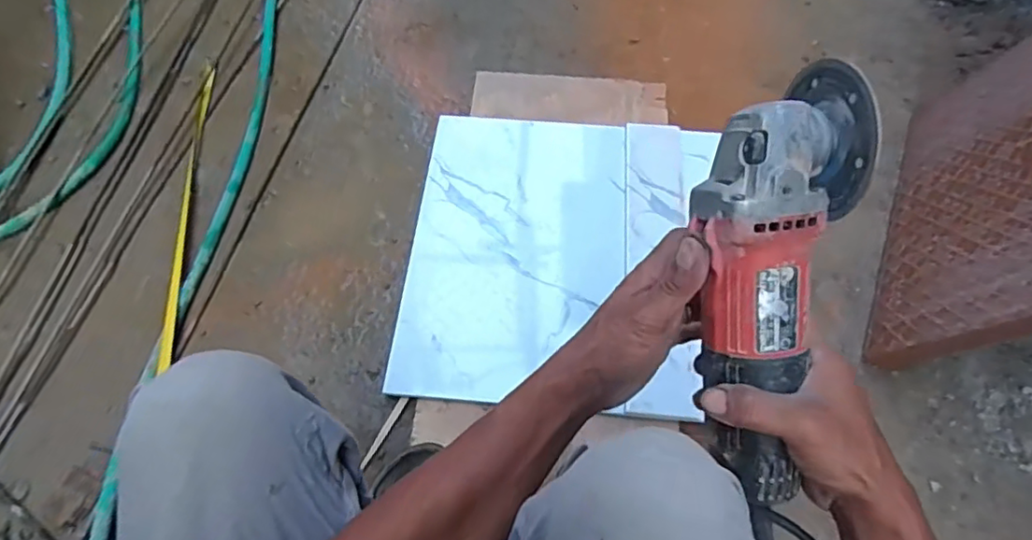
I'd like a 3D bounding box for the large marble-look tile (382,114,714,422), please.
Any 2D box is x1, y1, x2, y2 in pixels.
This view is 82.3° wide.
[{"bbox_3d":[0.004,-0.043,0.888,0.310,0.015,0.489,4,58,5],"label":"large marble-look tile"}]

